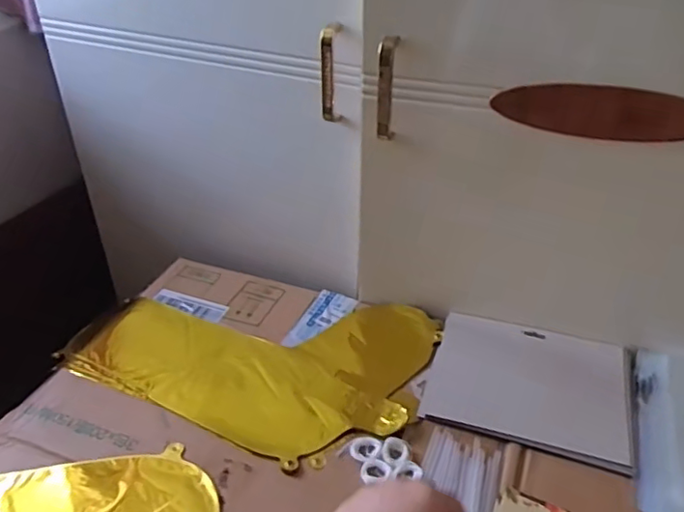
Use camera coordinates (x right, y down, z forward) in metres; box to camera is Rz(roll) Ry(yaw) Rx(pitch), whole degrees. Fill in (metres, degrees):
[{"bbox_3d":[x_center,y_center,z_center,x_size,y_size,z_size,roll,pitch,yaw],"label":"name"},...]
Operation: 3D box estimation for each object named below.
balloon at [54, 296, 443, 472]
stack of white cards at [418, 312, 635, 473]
[{"bbox_3d":[-0.107,0.097,0.684,0.387,0.014,0.240,14,40,19],"label":"balloon"},{"bbox_3d":[0.197,0.132,0.637,0.200,0.010,0.159,11,39,16],"label":"stack of white cards"}]

